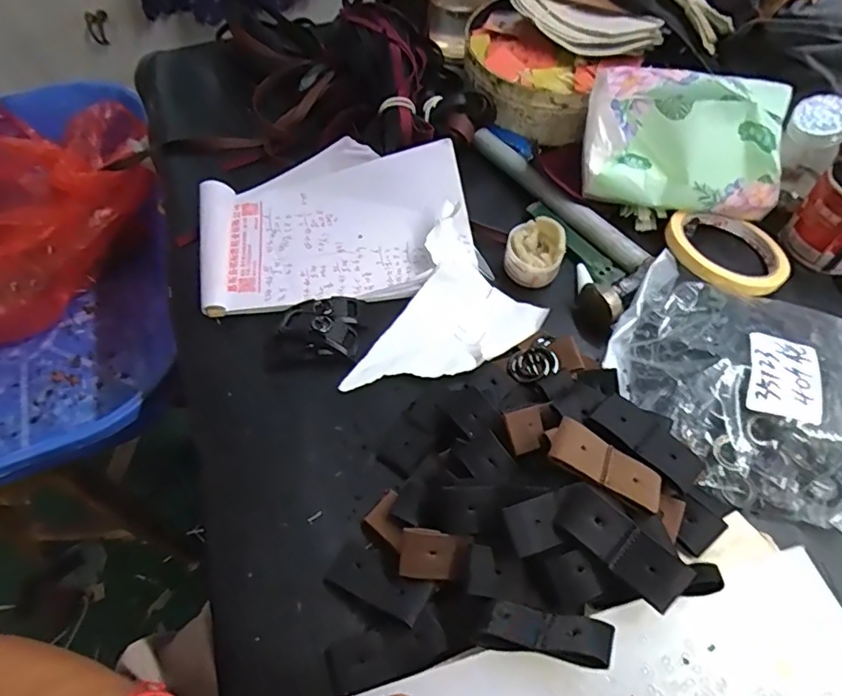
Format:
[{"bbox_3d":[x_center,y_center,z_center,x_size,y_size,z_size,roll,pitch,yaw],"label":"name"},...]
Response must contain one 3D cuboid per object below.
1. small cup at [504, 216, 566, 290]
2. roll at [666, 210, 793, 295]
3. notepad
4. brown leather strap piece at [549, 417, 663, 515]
[{"bbox_3d":[0.088,-0.077,0.419,0.042,0.035,0.044,5,58,6],"label":"small cup"},{"bbox_3d":[0.239,-0.076,0.419,0.085,0.025,0.089,-33,62,-17],"label":"roll"},{"bbox_3d":[-0.072,-0.108,0.438,0.220,0.042,0.145,-7,57,-1],"label":"notepad"},{"bbox_3d":[0.099,0.062,0.284,0.063,0.007,0.026,31,63,1],"label":"brown leather strap piece"}]

